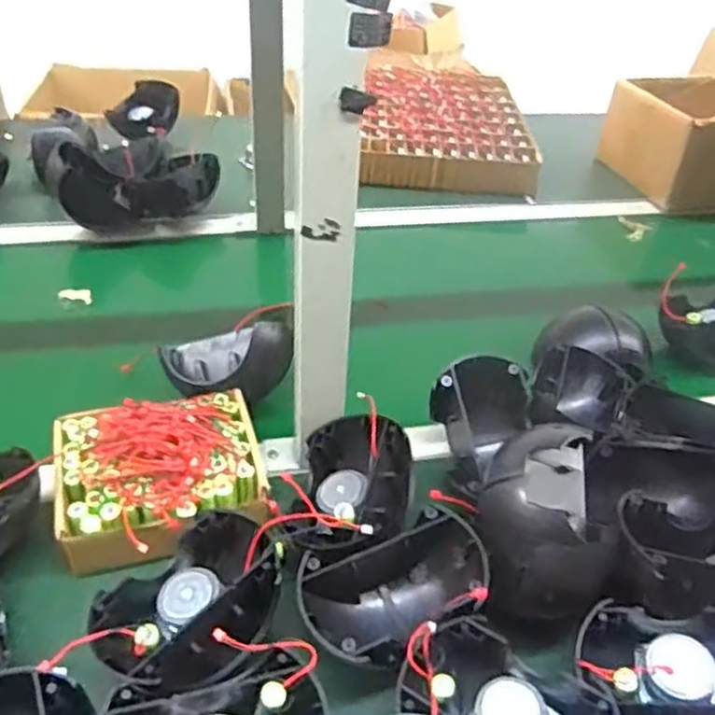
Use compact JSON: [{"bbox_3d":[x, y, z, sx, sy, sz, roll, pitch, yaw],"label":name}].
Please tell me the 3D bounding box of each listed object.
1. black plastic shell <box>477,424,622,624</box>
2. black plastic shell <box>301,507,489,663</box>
[{"bbox_3d":[0.143,0.119,0.540,0.094,0.066,0.138,9,40,6],"label":"black plastic shell"},{"bbox_3d":[0.027,0.180,0.526,0.134,0.083,0.083,-11,42,-18],"label":"black plastic shell"}]

